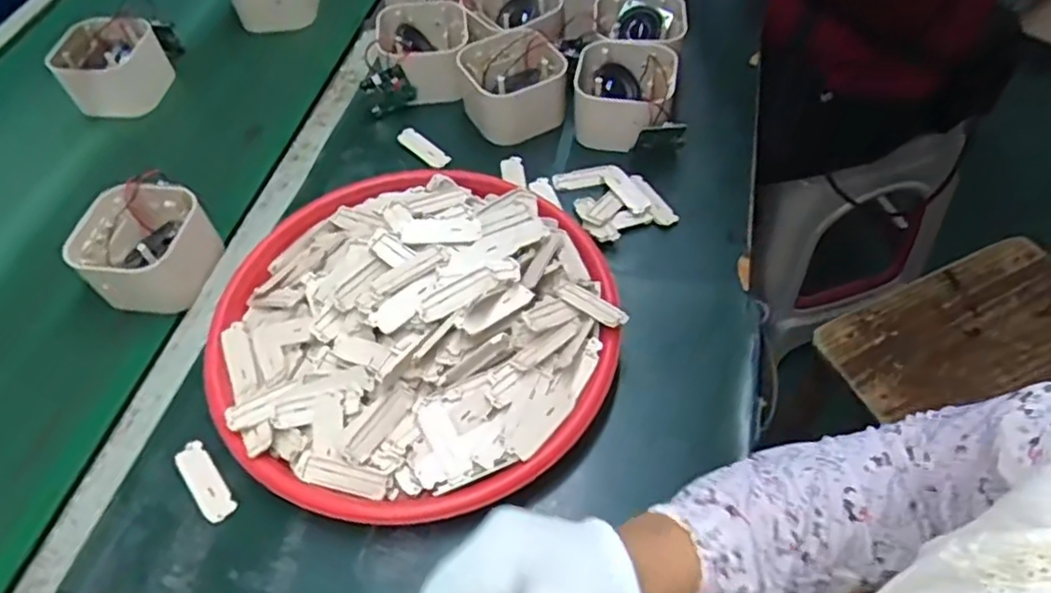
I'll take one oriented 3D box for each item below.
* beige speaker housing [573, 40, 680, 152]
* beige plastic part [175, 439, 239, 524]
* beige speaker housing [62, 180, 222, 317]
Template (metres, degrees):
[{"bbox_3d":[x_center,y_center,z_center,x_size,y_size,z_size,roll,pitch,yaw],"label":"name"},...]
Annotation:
[{"bbox_3d":[0.091,-0.190,0.642,0.091,0.063,0.092,14,57,11],"label":"beige speaker housing"},{"bbox_3d":[-0.216,0.125,0.461,0.021,0.004,0.061,-34,59,-19],"label":"beige plastic part"},{"bbox_3d":[-0.313,-0.042,0.561,0.092,0.054,0.095,5,55,7],"label":"beige speaker housing"}]

